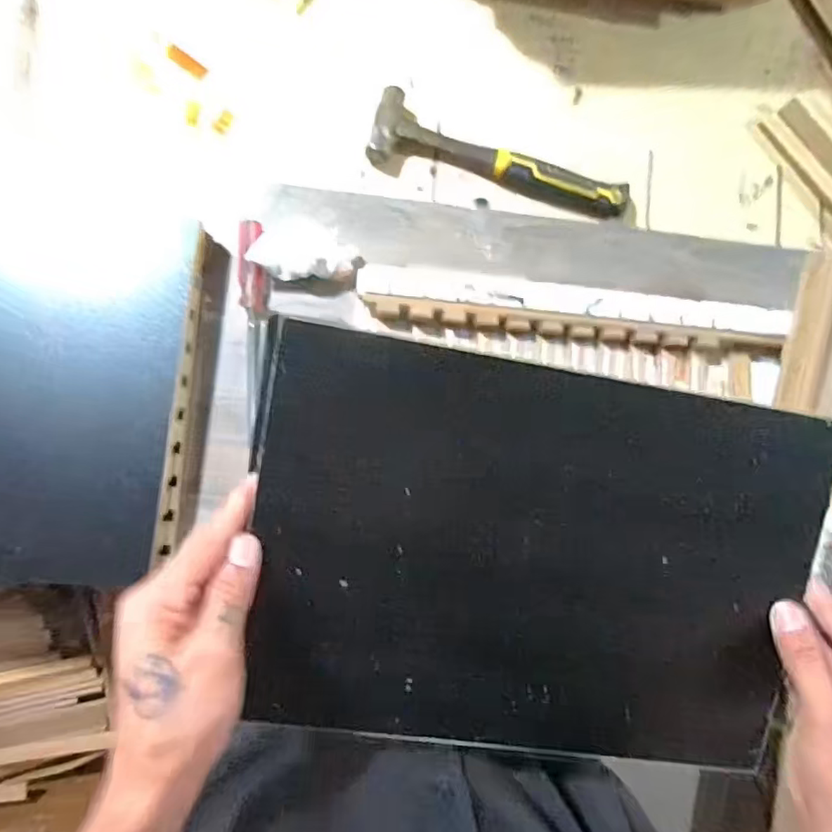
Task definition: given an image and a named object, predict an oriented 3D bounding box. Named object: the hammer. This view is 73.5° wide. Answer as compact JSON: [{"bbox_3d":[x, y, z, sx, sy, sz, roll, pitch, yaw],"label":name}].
[{"bbox_3d":[0.090,-0.271,0.580,0.268,0.026,0.078,11,82,-5],"label":"hammer"}]

